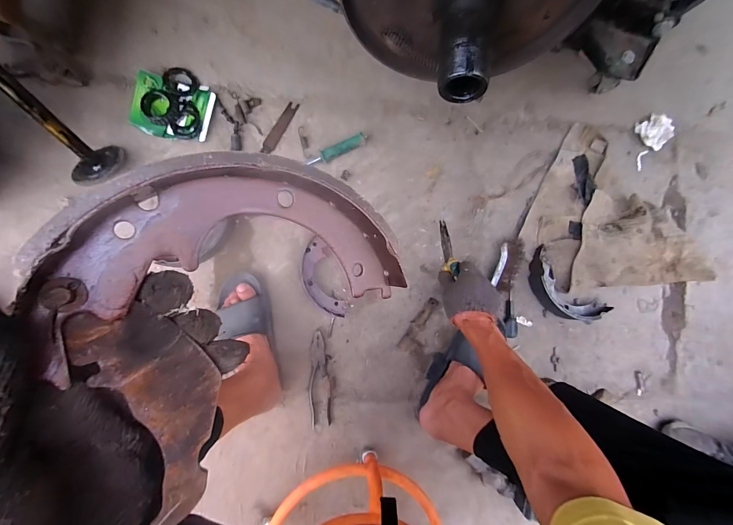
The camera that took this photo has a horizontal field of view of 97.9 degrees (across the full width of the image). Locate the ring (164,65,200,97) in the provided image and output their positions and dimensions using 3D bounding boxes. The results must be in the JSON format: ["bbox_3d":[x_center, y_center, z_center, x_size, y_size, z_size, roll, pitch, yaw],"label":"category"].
[{"bbox_3d":[-0.381,-0.371,0.652,0.066,0.009,0.058,21,89,-4],"label":"ring"}]

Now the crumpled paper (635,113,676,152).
[{"bbox_3d":[0.665,-0.305,0.736,0.074,0.026,0.069,44,88,-4],"label":"crumpled paper"}]

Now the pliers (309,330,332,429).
[{"bbox_3d":[-0.098,0.245,0.679,0.045,0.016,0.194,0,91,-4],"label":"pliers"}]

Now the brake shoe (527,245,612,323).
[{"bbox_3d":[0.431,0.063,0.706,0.206,0.055,0.093,44,88,-4],"label":"brake shoe"}]

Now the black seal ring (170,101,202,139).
[{"bbox_3d":[-0.367,-0.291,0.652,0.053,0.016,0.074,11,90,-5],"label":"black seal ring"}]

